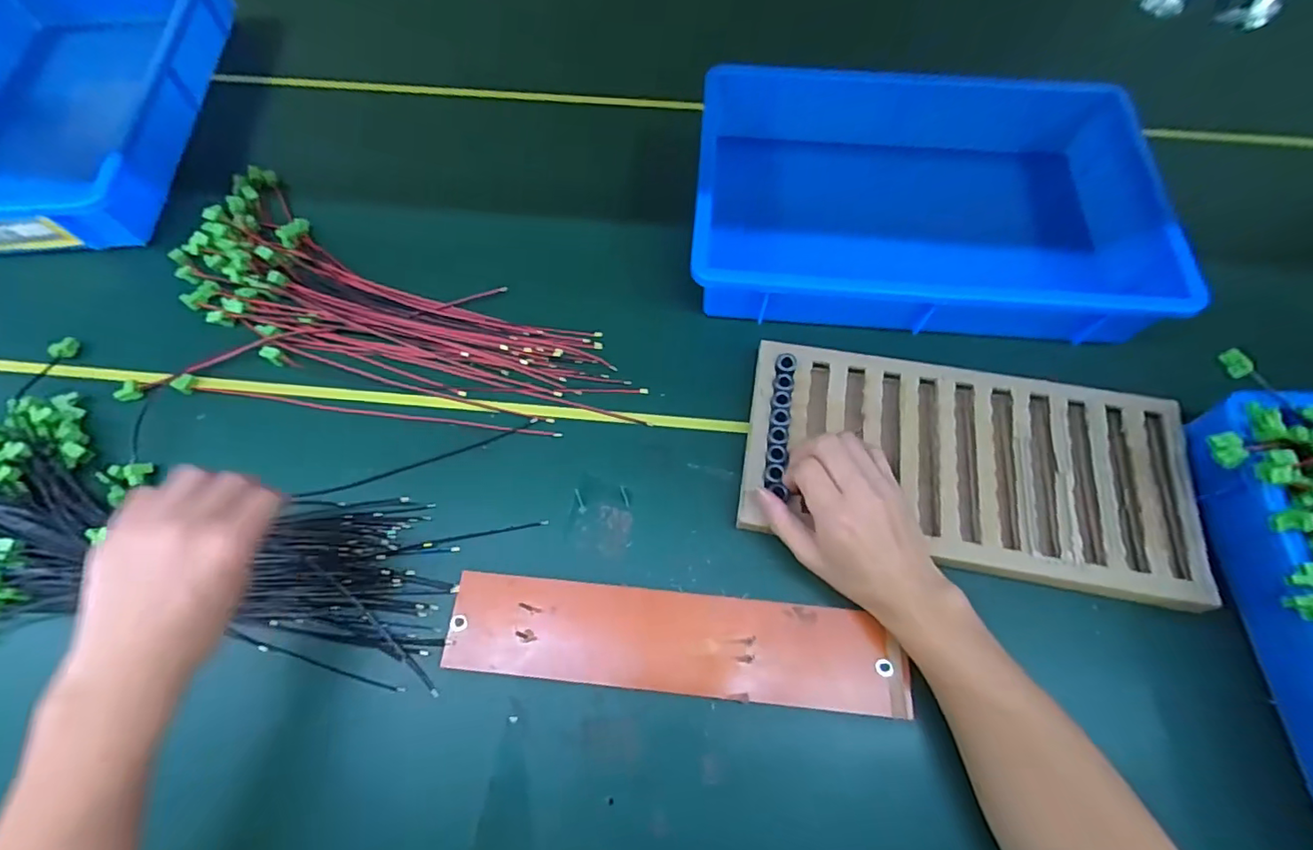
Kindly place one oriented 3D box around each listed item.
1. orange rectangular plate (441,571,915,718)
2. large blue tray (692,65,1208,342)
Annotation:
[{"bbox_3d":[0.014,0.164,0.432,0.339,0.009,0.074,6,70,2],"label":"orange rectangular plate"},{"bbox_3d":[0.255,-0.221,0.570,0.421,0.106,0.271,9,66,5],"label":"large blue tray"}]

